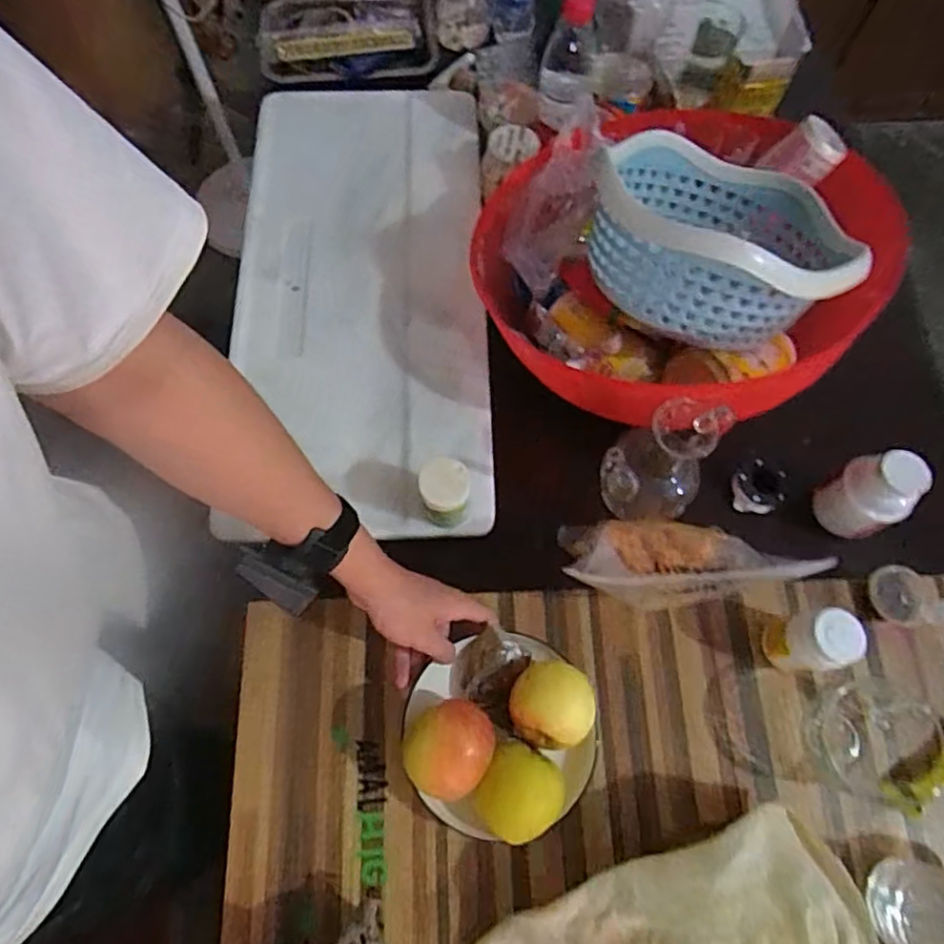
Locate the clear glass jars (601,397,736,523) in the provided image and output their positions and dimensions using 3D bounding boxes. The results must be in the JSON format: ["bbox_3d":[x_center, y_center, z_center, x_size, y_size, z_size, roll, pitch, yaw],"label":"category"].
[{"bbox_3d":[0.180,-0.008,0.604,0.093,0.118,0.089,1,66,-2],"label":"clear glass jars"}]

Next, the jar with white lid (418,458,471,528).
[{"bbox_3d":[-0.026,0.024,0.630,0.047,0.083,0.045,1,66,-2],"label":"jar with white lid"}]

